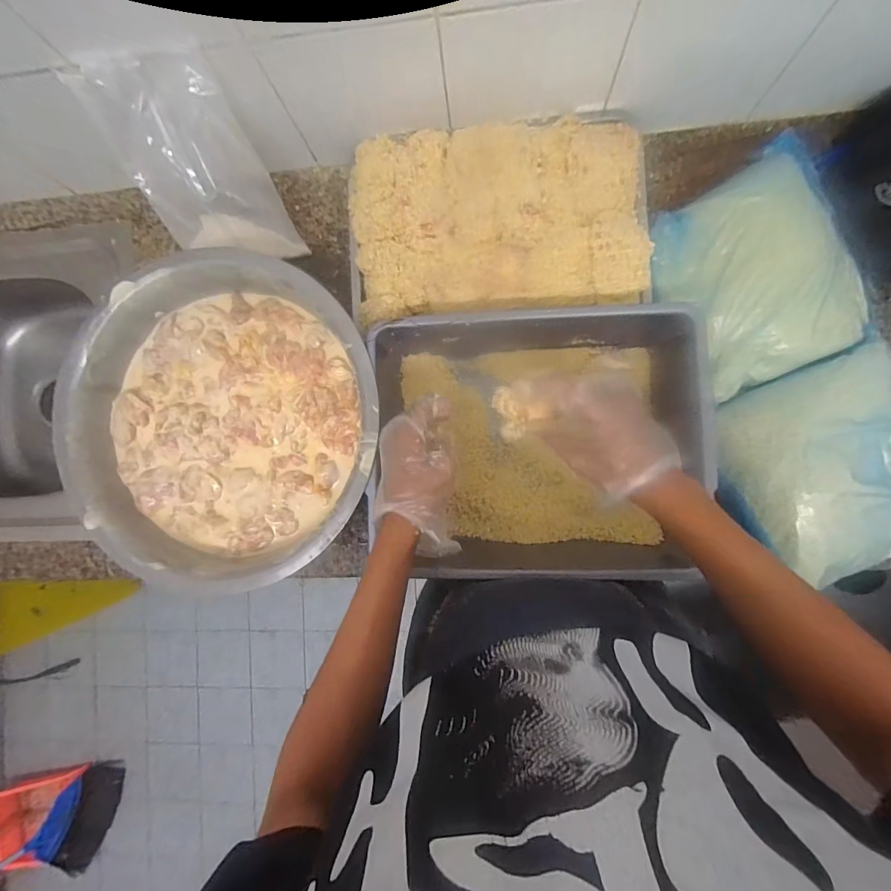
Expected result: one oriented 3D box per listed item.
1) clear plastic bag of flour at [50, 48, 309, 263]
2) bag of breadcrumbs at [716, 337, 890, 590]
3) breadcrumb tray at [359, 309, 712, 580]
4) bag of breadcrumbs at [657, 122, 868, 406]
[{"bbox_3d":[-0.314,-0.346,0.558,0.161,0.249,0.060,-14,50,4],"label":"clear plastic bag of flour"},{"bbox_3d":[0.464,0.030,0.530,0.234,0.069,0.241,-25,86,5],"label":"bag of breadcrumbs"},{"bbox_3d":[0.107,-0.016,0.550,0.368,0.121,0.292,-1,89,6],"label":"breadcrumb tray"},{"bbox_3d":[0.384,-0.218,0.544,0.222,0.073,0.267,-24,87,5],"label":"bag of breadcrumbs"}]

